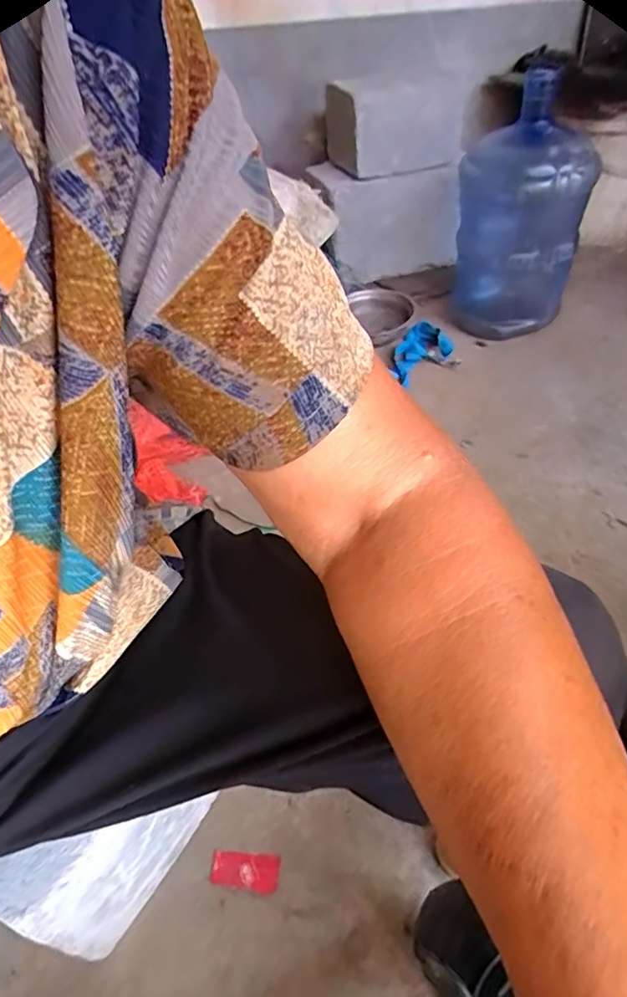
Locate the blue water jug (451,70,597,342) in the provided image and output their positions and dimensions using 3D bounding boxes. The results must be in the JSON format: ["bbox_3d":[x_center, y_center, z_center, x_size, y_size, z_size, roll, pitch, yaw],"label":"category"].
[{"bbox_3d":[0.388,-0.524,1.072,0.224,0.434,0.227,10,47,11],"label":"blue water jug"}]

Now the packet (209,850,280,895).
[{"bbox_3d":[-0.067,0.361,0.543,0.066,0.004,0.032,1,46,5],"label":"packet"}]

